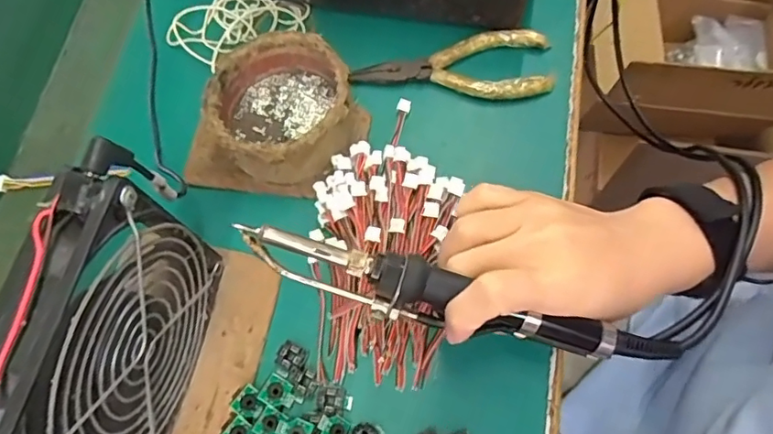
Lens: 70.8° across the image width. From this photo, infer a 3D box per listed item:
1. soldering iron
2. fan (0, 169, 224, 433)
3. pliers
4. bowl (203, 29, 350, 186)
[{"bbox_3d":[0.035,0.040,0.255,0.205,0.017,0.024,17,71,-2],"label":"soldering iron"},{"bbox_3d":[-0.119,0.057,0.242,0.029,0.125,0.116,14,71,7],"label":"fan"},{"bbox_3d":[0.042,-0.100,0.349,0.123,0.007,0.047,3,70,3],"label":"pliers"},{"bbox_3d":[-0.062,-0.064,0.328,0.079,0.041,0.085,-1,70,2],"label":"bowl"}]

